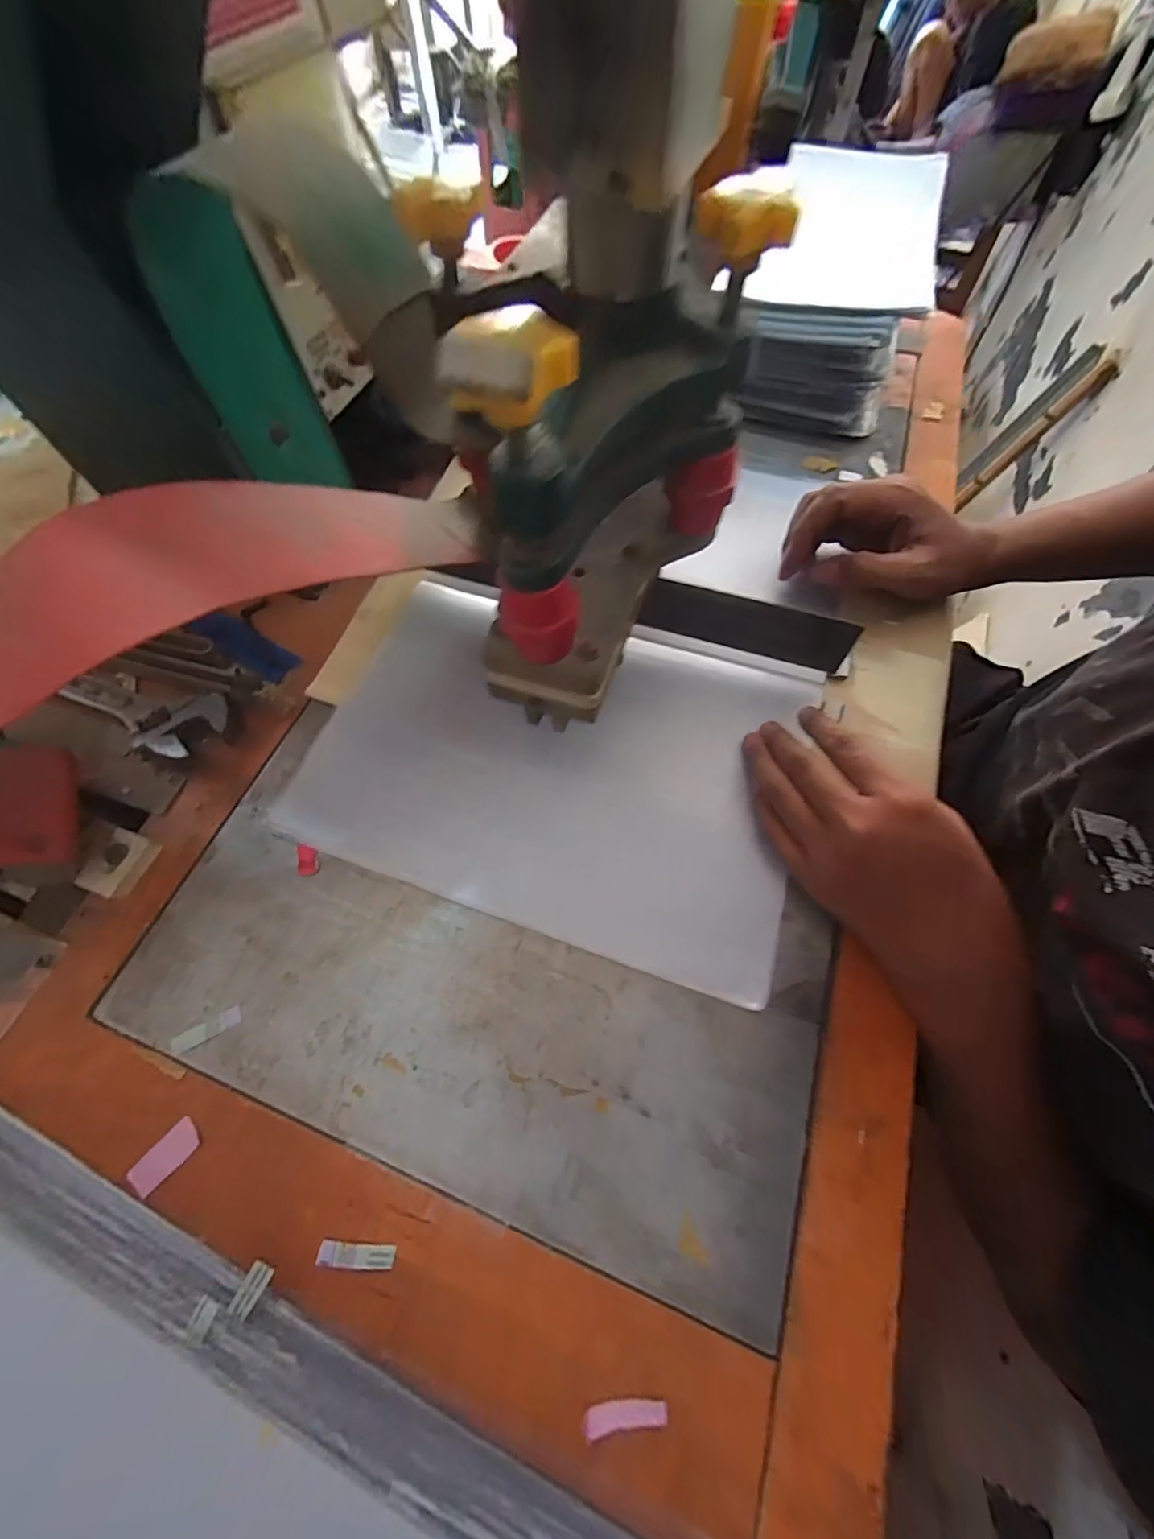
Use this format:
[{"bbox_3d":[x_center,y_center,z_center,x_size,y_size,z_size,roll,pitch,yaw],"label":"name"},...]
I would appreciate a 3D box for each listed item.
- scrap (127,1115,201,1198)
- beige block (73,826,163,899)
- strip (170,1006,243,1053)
[{"bbox_3d":[-0.214,0.202,0.257,0.019,0.004,0.034,35,70,28],"label":"scrap"},{"bbox_3d":[-0.297,0.061,0.320,0.035,0.012,0.039,17,66,10],"label":"beige block"},{"bbox_3d":[-0.213,0.149,0.283,0.038,0.004,0.010,-25,66,-10],"label":"strip"}]

